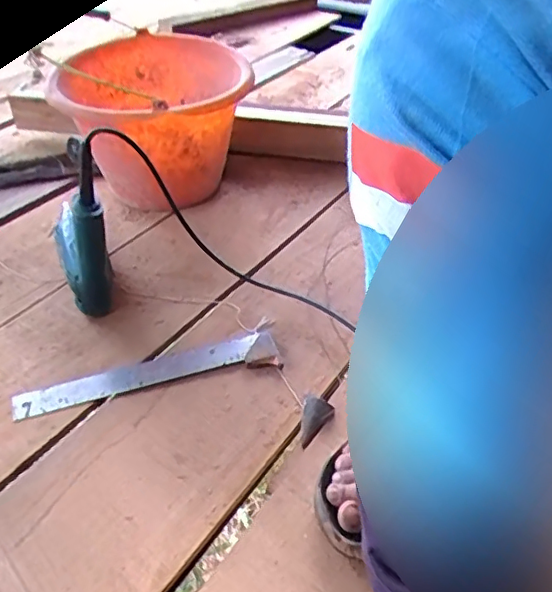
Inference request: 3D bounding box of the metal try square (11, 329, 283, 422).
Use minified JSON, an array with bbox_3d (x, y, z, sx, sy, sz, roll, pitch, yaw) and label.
[{"bbox_3d":[-0.145,0.090,0.669,0.298,0.013,0.051,-11,43,-15],"label":"metal try square"}]

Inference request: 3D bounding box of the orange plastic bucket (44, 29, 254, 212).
[{"bbox_3d":[-0.185,-0.269,0.900,0.310,0.178,0.251,-13,44,-17],"label":"orange plastic bucket"}]

